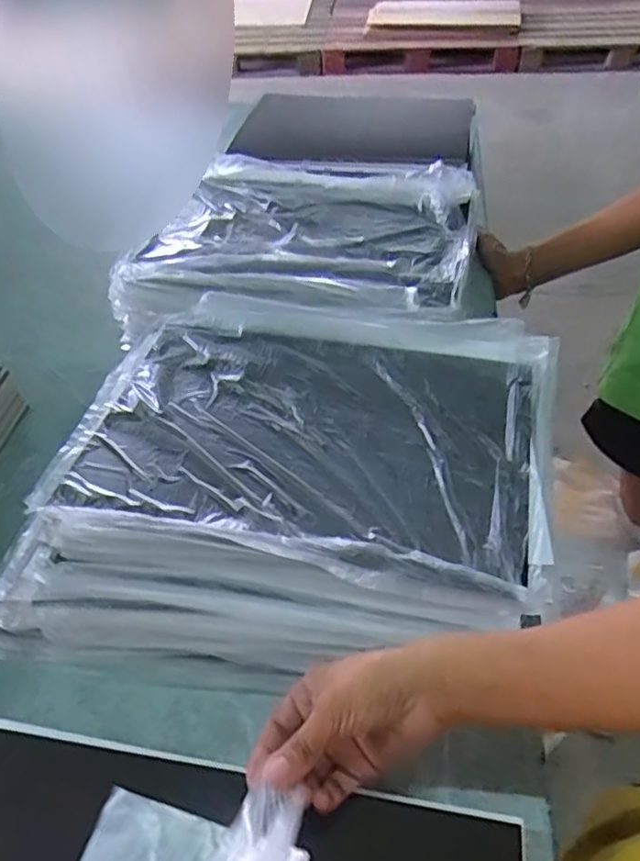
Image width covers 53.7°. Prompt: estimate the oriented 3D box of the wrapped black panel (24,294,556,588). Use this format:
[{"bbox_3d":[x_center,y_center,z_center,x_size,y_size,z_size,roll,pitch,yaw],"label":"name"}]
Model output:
[{"bbox_3d":[-0.008,-0.021,0.563,0.409,0.024,0.271,7,48,12],"label":"wrapped black panel"}]

